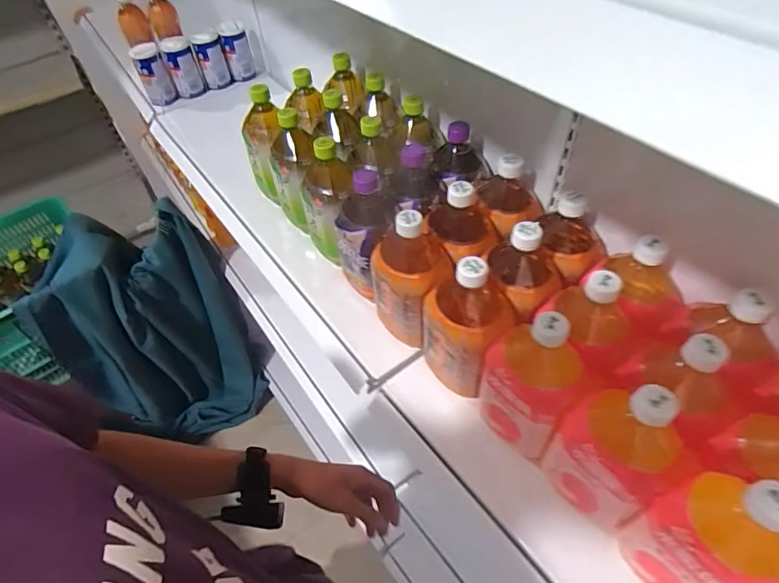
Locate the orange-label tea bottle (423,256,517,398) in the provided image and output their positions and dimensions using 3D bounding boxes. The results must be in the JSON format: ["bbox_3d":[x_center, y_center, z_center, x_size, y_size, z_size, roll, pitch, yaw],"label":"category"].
[{"bbox_3d":[0.087,0.049,0.548,0.094,0.210,0.090,3,51,7],"label":"orange-label tea bottle"}]

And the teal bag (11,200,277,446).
[{"bbox_3d":[-0.668,0.148,1.445,0.459,0.765,0.306,-24,53,-15],"label":"teal bag"}]

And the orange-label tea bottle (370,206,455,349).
[{"bbox_3d":[0.028,-0.013,0.600,0.096,0.209,0.074,33,60,27],"label":"orange-label tea bottle"}]

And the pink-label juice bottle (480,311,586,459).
[{"bbox_3d":[0.148,0.090,0.489,0.088,0.175,0.073,29,58,25],"label":"pink-label juice bottle"}]

